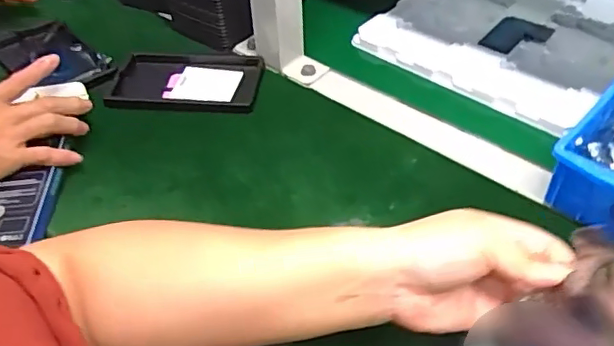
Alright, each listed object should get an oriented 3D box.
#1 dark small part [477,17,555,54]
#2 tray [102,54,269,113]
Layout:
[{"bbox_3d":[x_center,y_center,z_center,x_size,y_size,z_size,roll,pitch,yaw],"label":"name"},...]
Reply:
[{"bbox_3d":[0.245,-0.156,0.649,0.062,0.016,0.077,27,52,25],"label":"dark small part"},{"bbox_3d":[-0.131,-0.105,0.615,0.164,0.015,0.101,3,46,5],"label":"tray"}]

